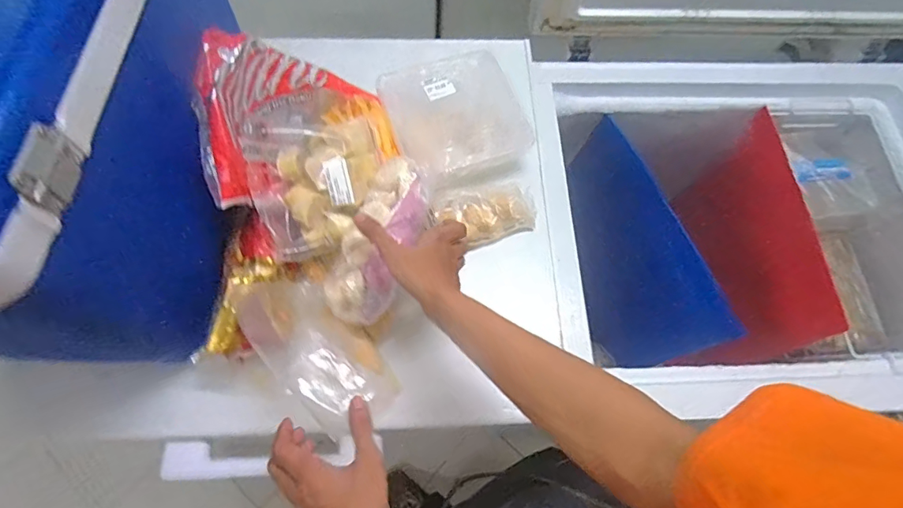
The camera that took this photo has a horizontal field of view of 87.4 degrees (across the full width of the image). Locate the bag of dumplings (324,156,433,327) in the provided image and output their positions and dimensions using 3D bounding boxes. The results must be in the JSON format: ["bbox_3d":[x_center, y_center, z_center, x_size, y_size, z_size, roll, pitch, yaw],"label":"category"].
[{"bbox_3d":[-0.088,-0.018,0.599,0.080,0.050,0.211,23,80,6],"label":"bag of dumplings"}]

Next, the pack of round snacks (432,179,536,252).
[{"bbox_3d":[0.058,-0.059,0.707,0.150,0.019,0.083,-16,86,-15],"label":"pack of round snacks"}]

